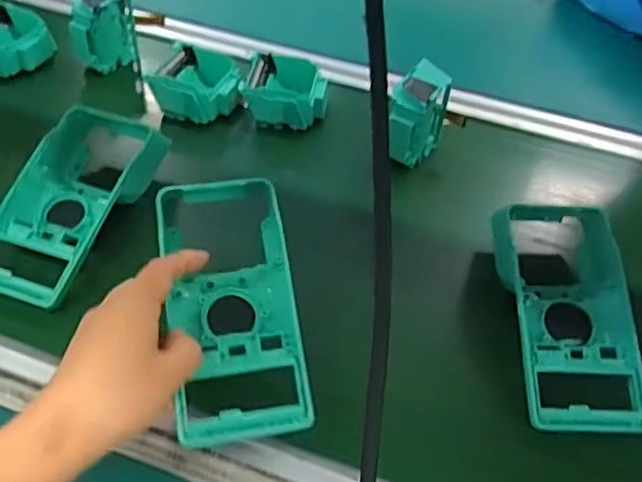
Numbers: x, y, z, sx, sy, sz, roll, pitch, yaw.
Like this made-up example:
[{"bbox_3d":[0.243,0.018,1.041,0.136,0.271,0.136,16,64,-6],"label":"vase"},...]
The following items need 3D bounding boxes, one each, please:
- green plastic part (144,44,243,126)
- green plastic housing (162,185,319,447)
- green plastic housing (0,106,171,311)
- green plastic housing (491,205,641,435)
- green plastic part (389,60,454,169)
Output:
[{"bbox_3d":[-0.118,-0.154,0.660,0.093,0.035,0.086,12,46,5],"label":"green plastic part"},{"bbox_3d":[-0.057,0.042,0.434,0.081,0.039,0.175,-5,60,-12],"label":"green plastic housing"},{"bbox_3d":[-0.193,-0.039,0.530,0.099,0.049,0.193,17,47,12],"label":"green plastic housing"},{"bbox_3d":[0.181,0.048,0.485,0.087,0.049,0.176,1,46,-4],"label":"green plastic housing"},{"bbox_3d":[0.085,-0.110,0.608,0.046,0.078,0.075,19,48,14],"label":"green plastic part"}]

